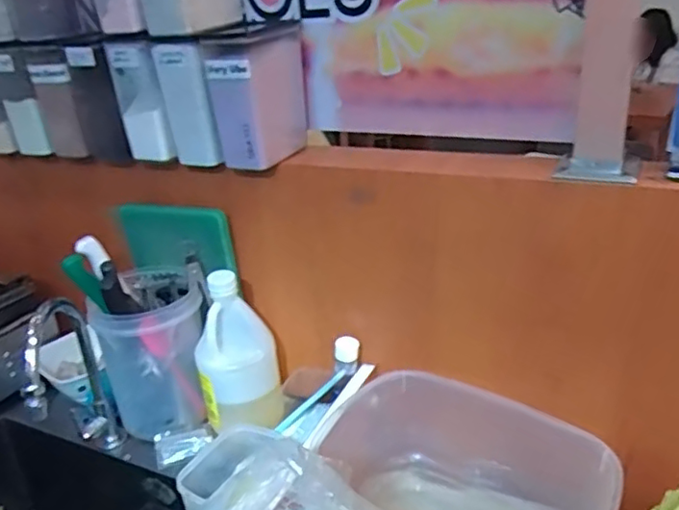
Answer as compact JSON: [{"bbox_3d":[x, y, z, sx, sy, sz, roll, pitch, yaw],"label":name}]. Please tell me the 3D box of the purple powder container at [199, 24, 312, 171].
[{"bbox_3d":[-0.108,-0.217,0.850,0.079,0.163,0.132,6,27,23],"label":"purple powder container"}]

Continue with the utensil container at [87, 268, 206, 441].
[{"bbox_3d":[-0.280,0.146,0.954,0.158,0.216,0.136,-13,26,-18],"label":"utensil container"}]

